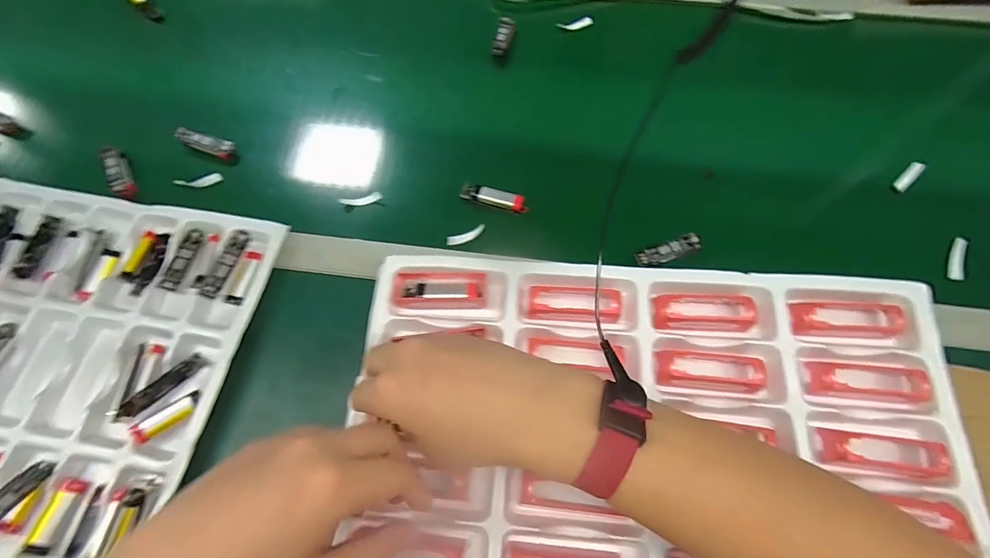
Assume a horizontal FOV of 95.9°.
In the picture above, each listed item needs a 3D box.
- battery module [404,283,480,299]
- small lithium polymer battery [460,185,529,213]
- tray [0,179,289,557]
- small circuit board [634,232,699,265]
[{"bbox_3d":[-0.046,0.010,0.390,0.064,0.005,0.013,0,67,1],"label":"battery module"},{"bbox_3d":[-0.001,-0.086,0.471,0.072,0.012,0.019,17,69,8],"label":"small lithium polymer battery"},{"bbox_3d":[-0.403,0.133,0.383,0.315,0.045,0.452,11,69,5],"label":"tray"},{"bbox_3d":[0.172,-0.028,0.441,0.065,0.010,0.018,-21,68,-8],"label":"small circuit board"}]

